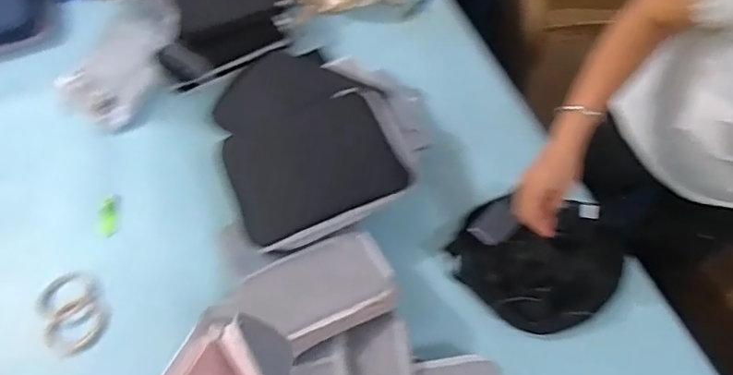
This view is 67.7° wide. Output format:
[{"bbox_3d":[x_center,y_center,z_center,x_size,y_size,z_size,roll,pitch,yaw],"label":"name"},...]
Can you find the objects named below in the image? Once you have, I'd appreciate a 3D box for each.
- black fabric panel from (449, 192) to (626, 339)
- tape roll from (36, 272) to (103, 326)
[{"bbox_3d":[0.289,0.109,0.907,0.265,0.068,0.243,-32,60,-15],"label":"black fabric panel"},{"bbox_3d":[-0.495,0.183,0.913,0.095,0.013,0.089,14,59,13],"label":"tape roll"}]

